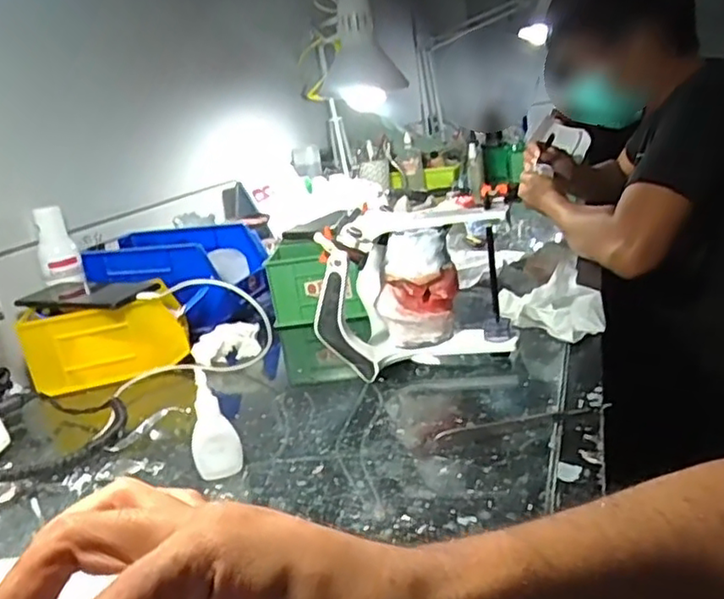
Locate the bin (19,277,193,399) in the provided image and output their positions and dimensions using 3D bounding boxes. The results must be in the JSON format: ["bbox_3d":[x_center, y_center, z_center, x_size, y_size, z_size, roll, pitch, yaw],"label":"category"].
[{"bbox_3d":[-0.290,0.043,0.754,0.169,0.086,0.086,-12,18,-16],"label":"bin"}]

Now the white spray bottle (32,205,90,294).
[{"bbox_3d":[-0.379,-0.068,0.817,0.048,0.086,0.031,-17,19,-29],"label":"white spray bottle"}]

